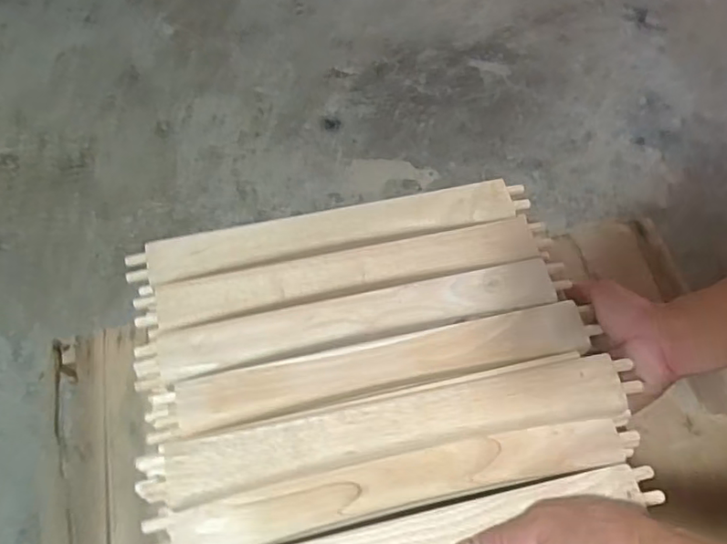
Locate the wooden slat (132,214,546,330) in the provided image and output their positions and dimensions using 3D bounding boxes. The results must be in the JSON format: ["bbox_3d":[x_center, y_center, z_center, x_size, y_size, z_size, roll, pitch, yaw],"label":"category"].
[{"bbox_3d":[-0.014,-0.001,0.555,0.392,0.012,0.050,-11,64,-8],"label":"wooden slat"}]

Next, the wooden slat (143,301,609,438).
[{"bbox_3d":[0.013,0.086,0.513,0.395,0.025,0.046,-11,64,-7],"label":"wooden slat"}]

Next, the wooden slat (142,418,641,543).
[{"bbox_3d":[0.030,0.170,0.460,0.387,0.012,0.043,-10,64,-8],"label":"wooden slat"}]

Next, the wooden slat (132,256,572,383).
[{"bbox_3d":[-0.003,0.042,0.533,0.398,0.015,0.049,-11,64,-8],"label":"wooden slat"}]

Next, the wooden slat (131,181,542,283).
[{"bbox_3d":[-0.028,-0.044,0.574,0.395,0.010,0.047,-11,64,-8],"label":"wooden slat"}]

